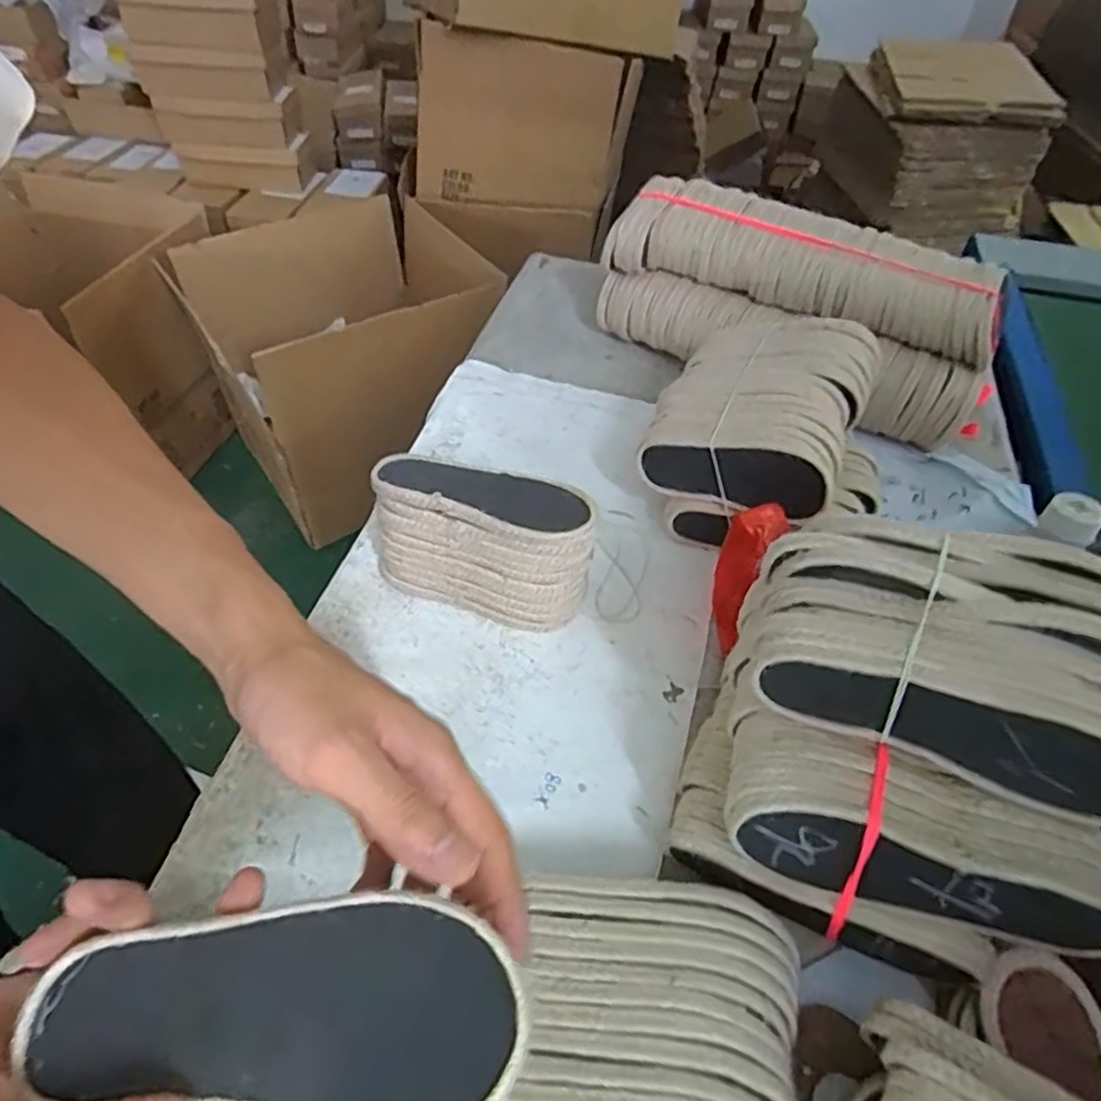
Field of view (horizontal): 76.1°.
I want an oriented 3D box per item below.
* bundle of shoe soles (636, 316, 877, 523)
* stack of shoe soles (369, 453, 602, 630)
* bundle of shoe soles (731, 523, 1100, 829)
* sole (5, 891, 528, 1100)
[{"bbox_3d":[0.182,-0.123,0.620,0.166,0.070,0.205,8,52,31],"label":"bundle of shoe soles"},{"bbox_3d":[-0.055,-0.013,0.554,0.182,0.110,0.065,17,50,12],"label":"stack of shoe soles"},{"bbox_3d":[0.197,0.049,0.357,0.183,0.077,0.109,18,51,13],"label":"bundle of shoe soles"},{"bbox_3d":[-0.092,0.157,0.240,0.162,0.010,0.065,-1,49,2],"label":"sole"}]

